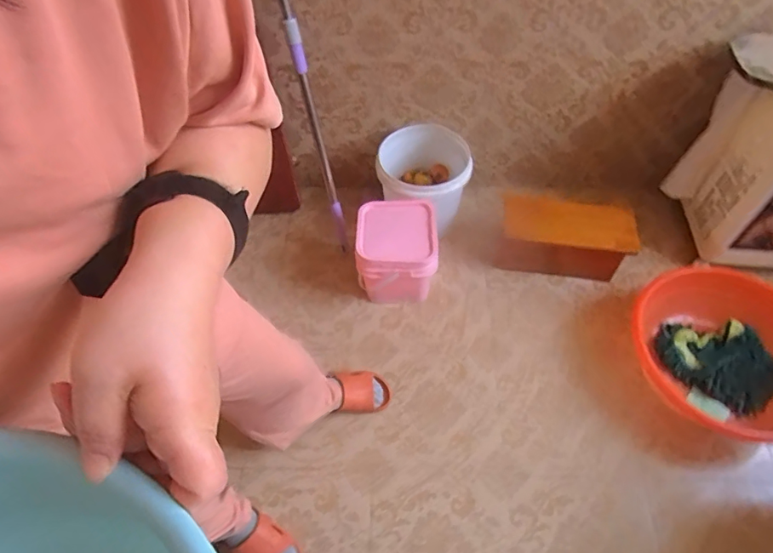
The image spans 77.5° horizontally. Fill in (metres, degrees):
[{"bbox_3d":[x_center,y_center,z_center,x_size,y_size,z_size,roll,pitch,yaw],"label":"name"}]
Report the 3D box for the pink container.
[{"bbox_3d":[0.028,-0.054,1.311,0.200,0.221,0.222,-1,55,2],"label":"pink container"}]

